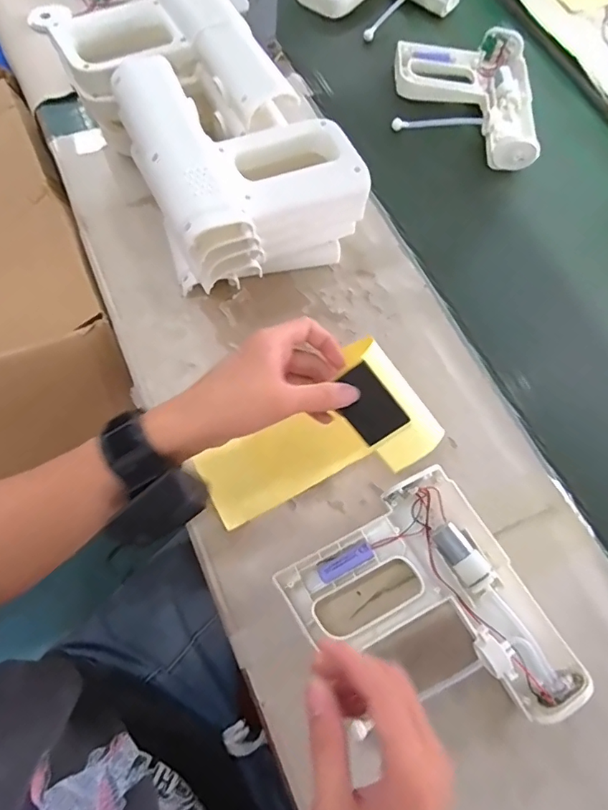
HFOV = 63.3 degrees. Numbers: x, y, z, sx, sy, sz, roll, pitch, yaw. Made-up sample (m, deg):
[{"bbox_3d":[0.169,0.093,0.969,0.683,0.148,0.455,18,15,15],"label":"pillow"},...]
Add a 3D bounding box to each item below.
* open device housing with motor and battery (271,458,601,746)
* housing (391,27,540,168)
[{"bbox_3d":[0.108,0.182,0.413,0.178,0.046,0.204,-33,74,-14],"label":"open device housing with motor and battery"},{"bbox_3d":[0.219,-0.422,0.676,0.184,0.045,0.219,5,68,-1],"label":"housing"}]

